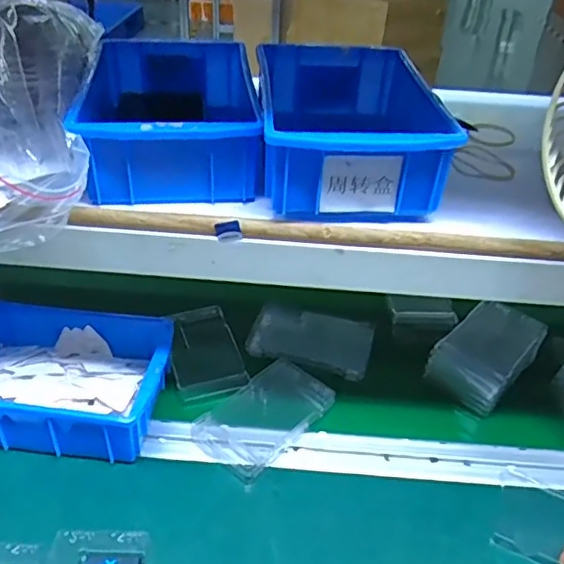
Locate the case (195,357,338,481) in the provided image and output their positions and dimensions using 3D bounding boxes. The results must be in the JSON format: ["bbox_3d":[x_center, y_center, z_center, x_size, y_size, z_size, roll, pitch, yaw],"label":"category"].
[{"bbox_3d":[-0.019,0.124,0.563,0.084,0.018,0.129,30,44,30],"label":"case"}]

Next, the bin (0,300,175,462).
[{"bbox_3d":[-0.211,0.085,0.553,0.203,0.062,0.142,5,37,1],"label":"bin"}]

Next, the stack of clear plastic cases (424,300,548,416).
[{"bbox_3d":[0.214,0.080,0.619,0.080,0.068,0.120,29,43,30],"label":"stack of clear plastic cases"}]

